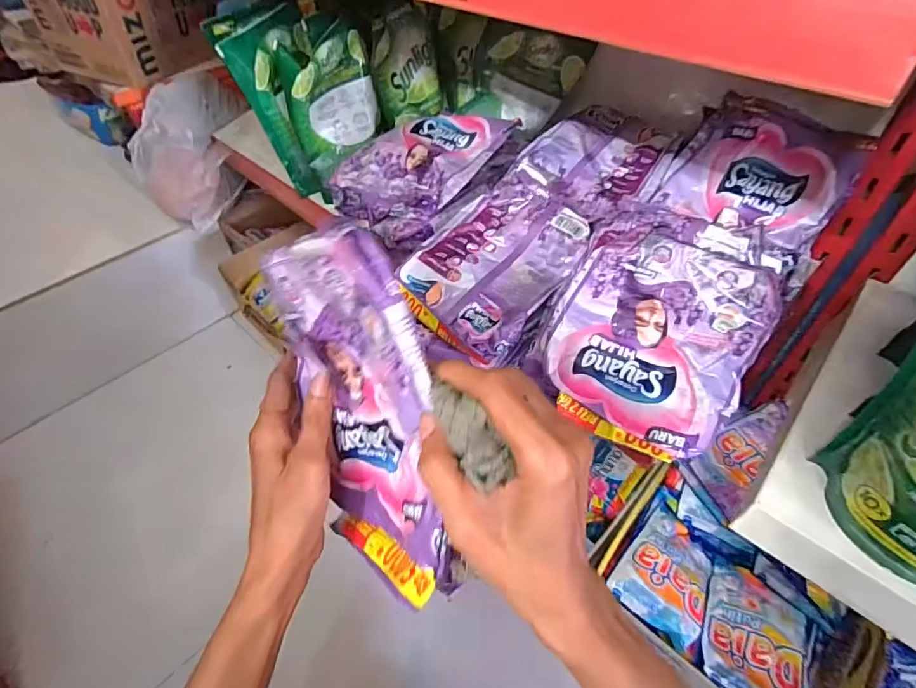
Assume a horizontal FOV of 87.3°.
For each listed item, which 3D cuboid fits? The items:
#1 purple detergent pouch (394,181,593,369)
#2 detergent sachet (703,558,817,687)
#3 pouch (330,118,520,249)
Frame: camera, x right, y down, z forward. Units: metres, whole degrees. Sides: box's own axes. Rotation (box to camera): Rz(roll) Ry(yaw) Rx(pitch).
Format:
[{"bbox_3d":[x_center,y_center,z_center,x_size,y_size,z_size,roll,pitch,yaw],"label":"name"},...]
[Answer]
[{"bbox_3d":[0.035,-0.077,0.455,0.137,0.022,0.173,33,73,24],"label":"purple detergent pouch"},{"bbox_3d":[0.309,0.307,0.488,0.109,0.037,0.136,24,53,21],"label":"detergent sachet"},{"bbox_3d":[-0.035,-0.195,0.542,0.183,0.064,0.128,-34,56,-26],"label":"pouch"}]

